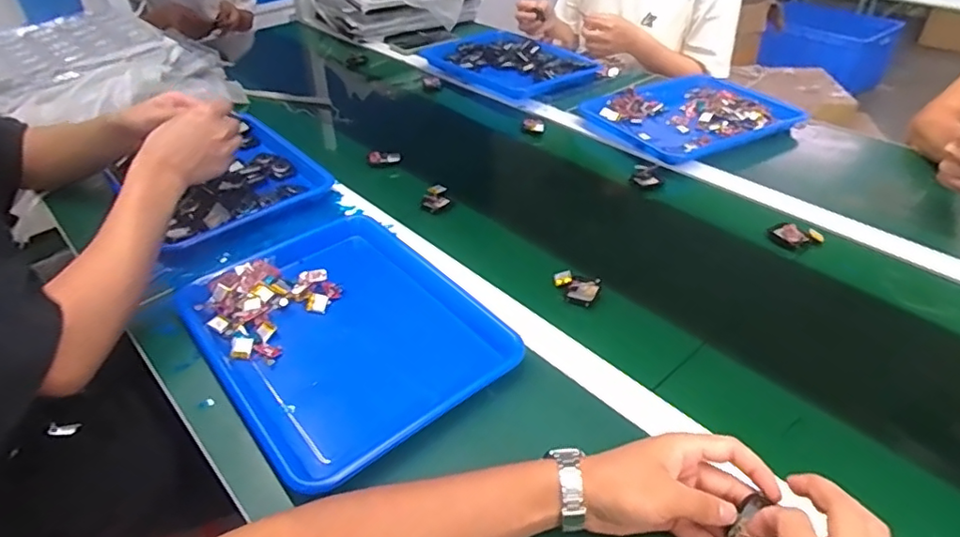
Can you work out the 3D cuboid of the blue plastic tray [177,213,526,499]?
[{"bbox_3d":[-0.147,0.056,0.616,0.257,0.048,0.333,-28,45,-29],"label":"blue plastic tray"}]

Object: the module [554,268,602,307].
[{"bbox_3d":[0.109,0.023,0.671,0.051,0.017,0.040,17,42,22],"label":"module"}]

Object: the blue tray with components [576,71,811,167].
[{"bbox_3d":[0.367,-0.272,1.020,0.310,0.030,0.255,-21,43,-23],"label":"blue tray with components"}]

